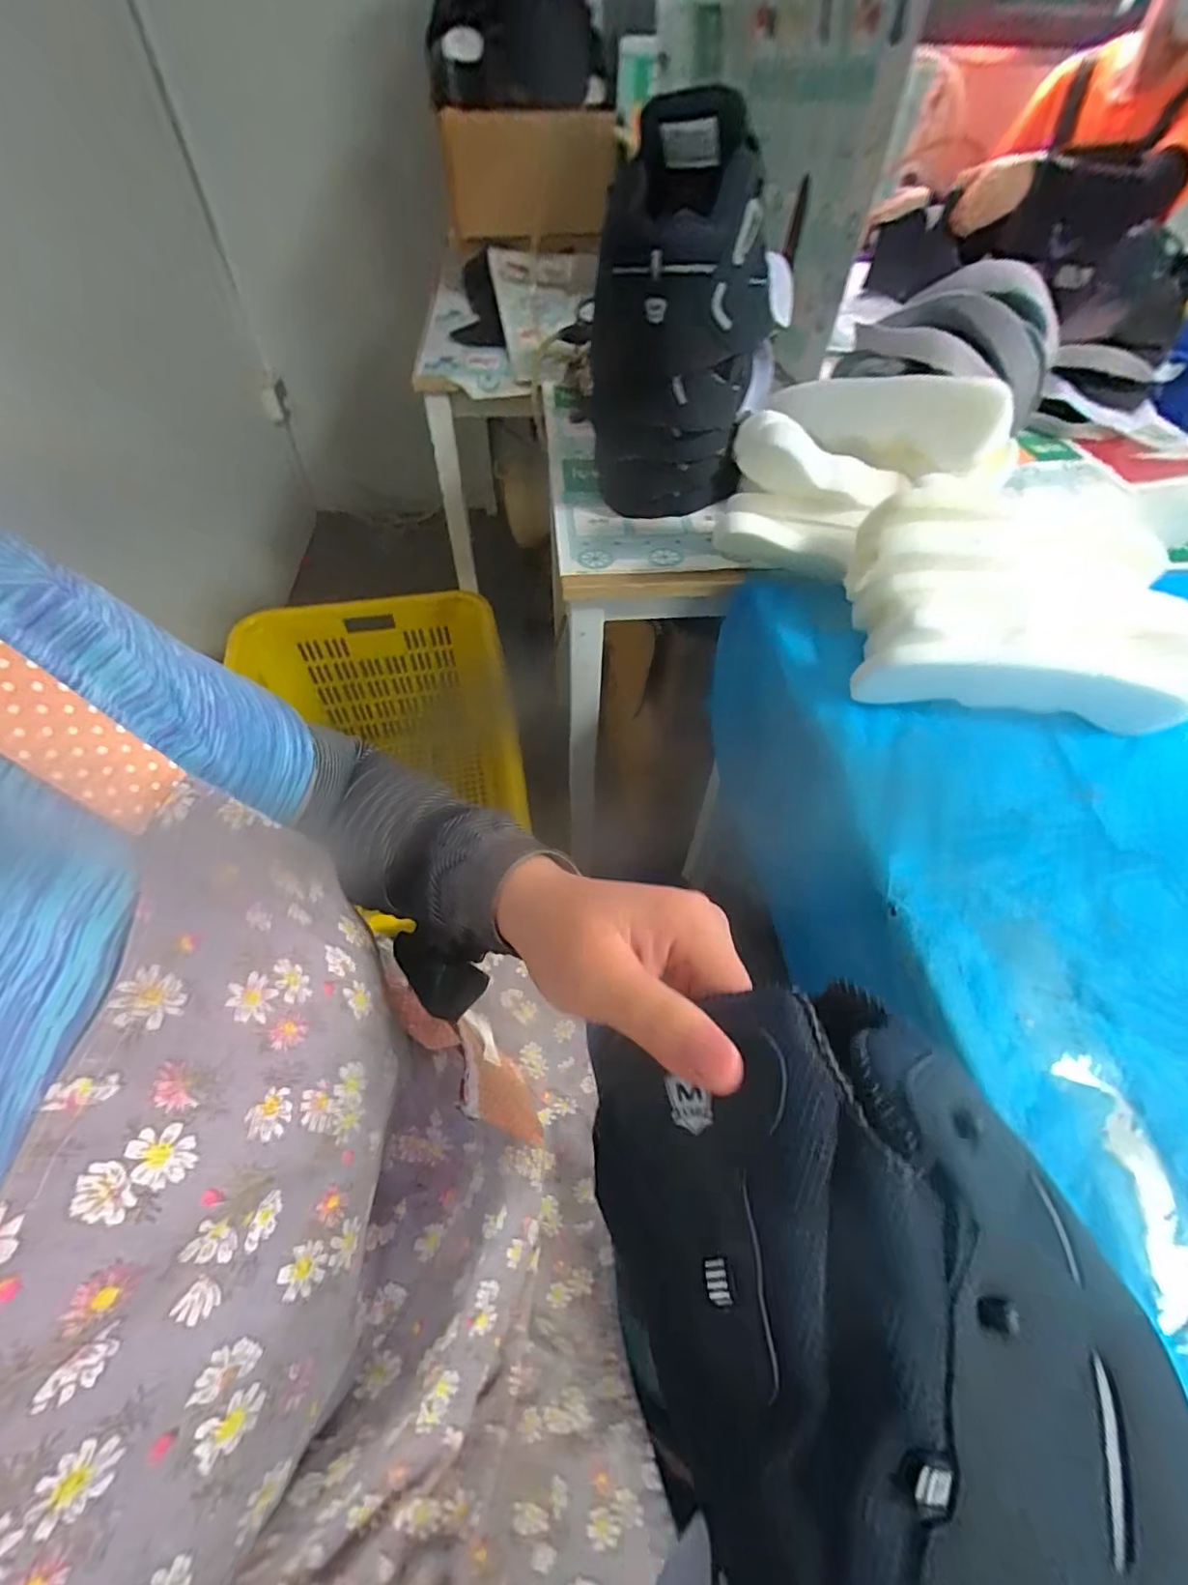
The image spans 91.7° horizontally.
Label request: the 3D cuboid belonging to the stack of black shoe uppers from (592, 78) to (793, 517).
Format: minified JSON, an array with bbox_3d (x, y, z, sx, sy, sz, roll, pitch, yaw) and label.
[{"bbox_3d":[0.091,-0.445,0.601,0.182,0.335,0.143,3,53,-2],"label":"stack of black shoe uppers"}]

